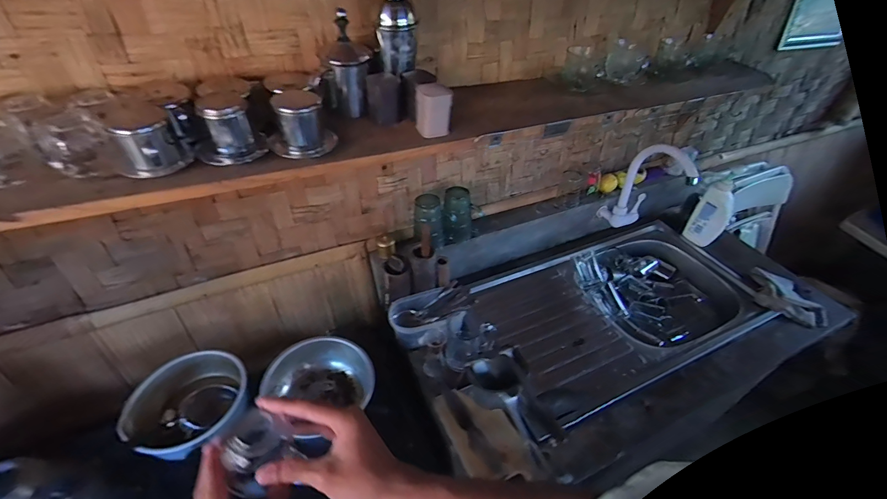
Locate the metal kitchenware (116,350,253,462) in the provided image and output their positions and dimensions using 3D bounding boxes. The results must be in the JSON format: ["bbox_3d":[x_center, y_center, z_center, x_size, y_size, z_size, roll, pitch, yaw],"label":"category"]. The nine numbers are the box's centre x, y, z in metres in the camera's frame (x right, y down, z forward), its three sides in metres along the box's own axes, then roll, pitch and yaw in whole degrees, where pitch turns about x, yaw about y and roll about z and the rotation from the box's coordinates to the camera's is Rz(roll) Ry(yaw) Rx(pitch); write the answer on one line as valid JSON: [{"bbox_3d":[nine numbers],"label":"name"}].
[{"bbox_3d":[-0.462,0.289,0.711,0.186,0.068,0.194,2,43,-2],"label":"metal kitchenware"}]

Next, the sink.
[{"bbox_3d":[0.430,0.140,0.974,0.750,0.115,0.397,-17,46,-20],"label":"sink"}]

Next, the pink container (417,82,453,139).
[{"bbox_3d":[-0.016,-0.232,0.641,0.055,0.079,0.041,-4,43,-8],"label":"pink container"}]

